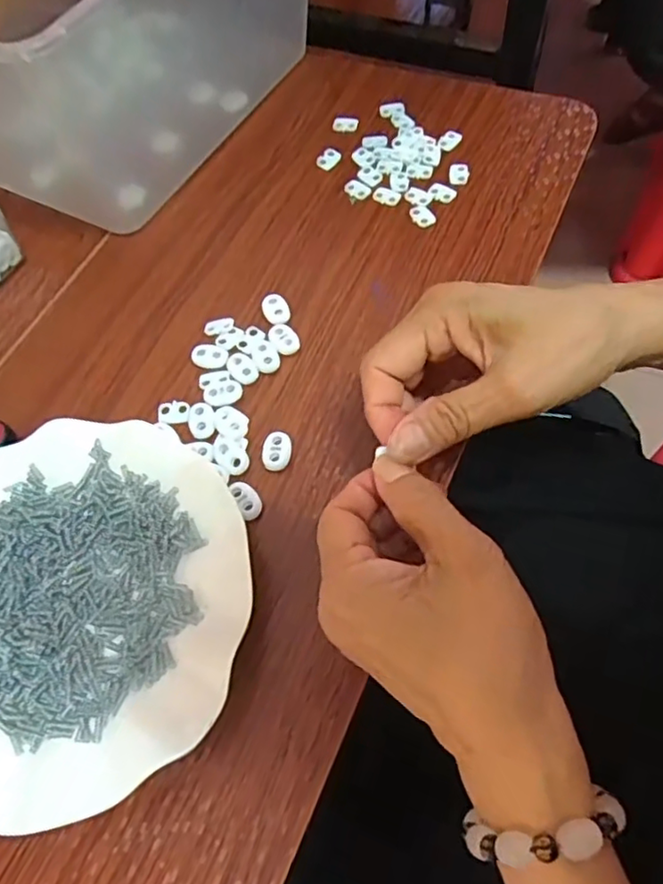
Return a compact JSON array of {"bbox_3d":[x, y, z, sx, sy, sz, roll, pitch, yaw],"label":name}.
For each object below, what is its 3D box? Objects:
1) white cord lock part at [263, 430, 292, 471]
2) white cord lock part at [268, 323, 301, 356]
[{"bbox_3d":[-0.030,0.005,0.335,0.015,0.004,0.022,-1,62,5],"label":"white cord lock part"},{"bbox_3d":[-0.029,-0.063,0.371,0.016,0.004,0.023,-30,63,-10],"label":"white cord lock part"}]

